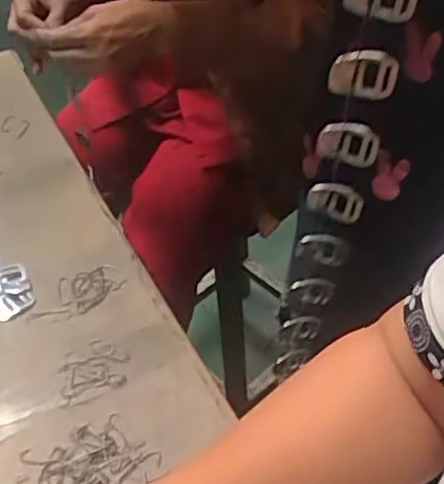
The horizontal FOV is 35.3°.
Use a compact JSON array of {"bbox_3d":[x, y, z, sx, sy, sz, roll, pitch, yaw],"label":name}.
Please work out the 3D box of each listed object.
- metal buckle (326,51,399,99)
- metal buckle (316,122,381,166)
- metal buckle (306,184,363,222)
[{"bbox_3d":[0.084,-0.099,0.413,0.041,0.033,0.006,0,46,4],"label":"metal buckle"},{"bbox_3d":[0.082,-0.063,0.454,0.039,0.032,0.008,10,47,13],"label":"metal buckle"},{"bbox_3d":[0.081,-0.028,0.499,0.040,0.032,0.005,11,47,14],"label":"metal buckle"}]

